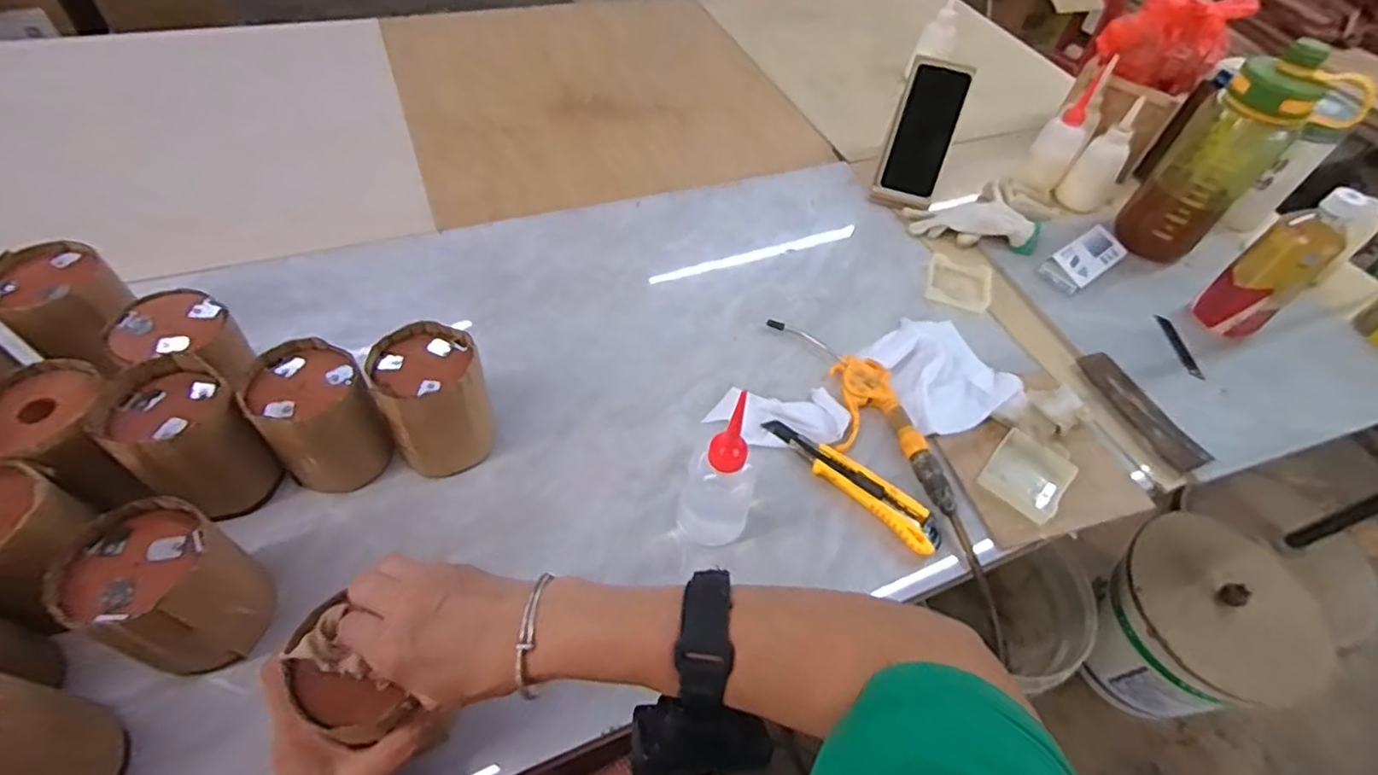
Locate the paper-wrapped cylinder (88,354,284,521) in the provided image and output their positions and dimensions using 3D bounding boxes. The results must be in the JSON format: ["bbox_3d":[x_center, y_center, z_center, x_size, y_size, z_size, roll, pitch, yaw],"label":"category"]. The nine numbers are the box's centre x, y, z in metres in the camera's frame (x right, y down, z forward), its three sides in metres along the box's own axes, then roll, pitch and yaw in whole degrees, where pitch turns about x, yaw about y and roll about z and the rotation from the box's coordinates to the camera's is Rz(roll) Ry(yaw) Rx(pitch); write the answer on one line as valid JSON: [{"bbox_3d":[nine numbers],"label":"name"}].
[{"bbox_3d":[-0.390,0.045,0.493,0.081,0.114,0.087,-35,63,-29],"label":"paper-wrapped cylinder"}]

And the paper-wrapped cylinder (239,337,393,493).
[{"bbox_3d":[-0.308,0.026,0.520,0.078,0.105,0.084,-33,62,-28],"label":"paper-wrapped cylinder"}]

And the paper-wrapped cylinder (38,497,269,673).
[{"bbox_3d":[-0.351,0.140,0.427,0.081,0.110,0.081,30,54,17],"label":"paper-wrapped cylinder"}]

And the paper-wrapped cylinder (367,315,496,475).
[{"bbox_3d":[-0.219,0.011,0.543,0.085,0.108,0.091,-19,56,-20],"label":"paper-wrapped cylinder"}]

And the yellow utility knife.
[{"bbox_3d":[0.154,0.085,0.585,0.185,0.014,0.041,38,57,22],"label":"yellow utility knife"}]

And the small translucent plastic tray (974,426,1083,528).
[{"bbox_3d":[0.330,0.085,0.601,0.070,0.020,0.071,36,57,21],"label":"small translucent plastic tray"}]

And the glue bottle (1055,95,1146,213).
[{"bbox_3d":[0.585,-0.320,0.876,0.062,0.133,0.057,35,56,21],"label":"glue bottle"}]

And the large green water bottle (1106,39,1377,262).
[{"bbox_3d":[0.662,-0.269,0.765,0.133,0.243,0.088,38,57,22],"label":"large green water bottle"}]

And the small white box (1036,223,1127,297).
[{"bbox_3d":[0.516,-0.168,0.805,0.122,0.031,0.051,-28,59,-25],"label":"small white box"}]

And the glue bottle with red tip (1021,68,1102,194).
[{"bbox_3d":[0.536,-0.357,0.892,0.061,0.132,0.059,29,54,17],"label":"glue bottle with red tip"}]

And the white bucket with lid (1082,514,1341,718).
[{"bbox_3d":[0.887,0.431,1.116,0.297,0.266,0.301,3,52,-4],"label":"white bucket with lid"}]

